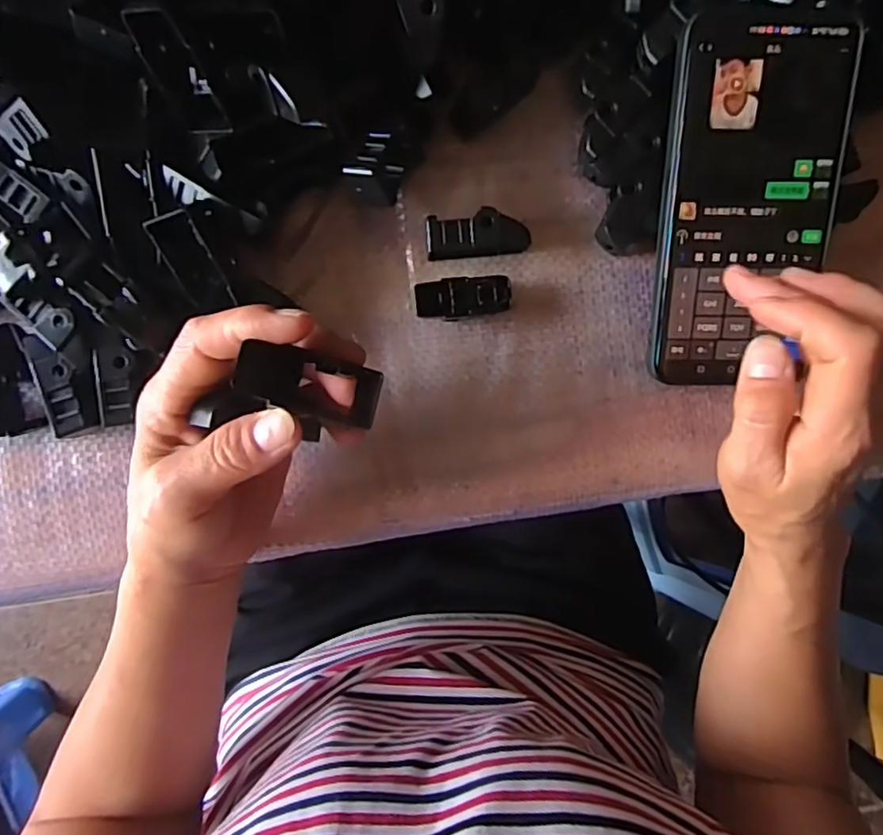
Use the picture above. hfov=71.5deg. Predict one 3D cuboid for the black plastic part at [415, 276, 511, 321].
[{"bbox_3d":[0.010,-0.058,0.299,0.045,0.020,0.018,-8,93,-3],"label":"black plastic part"}]

